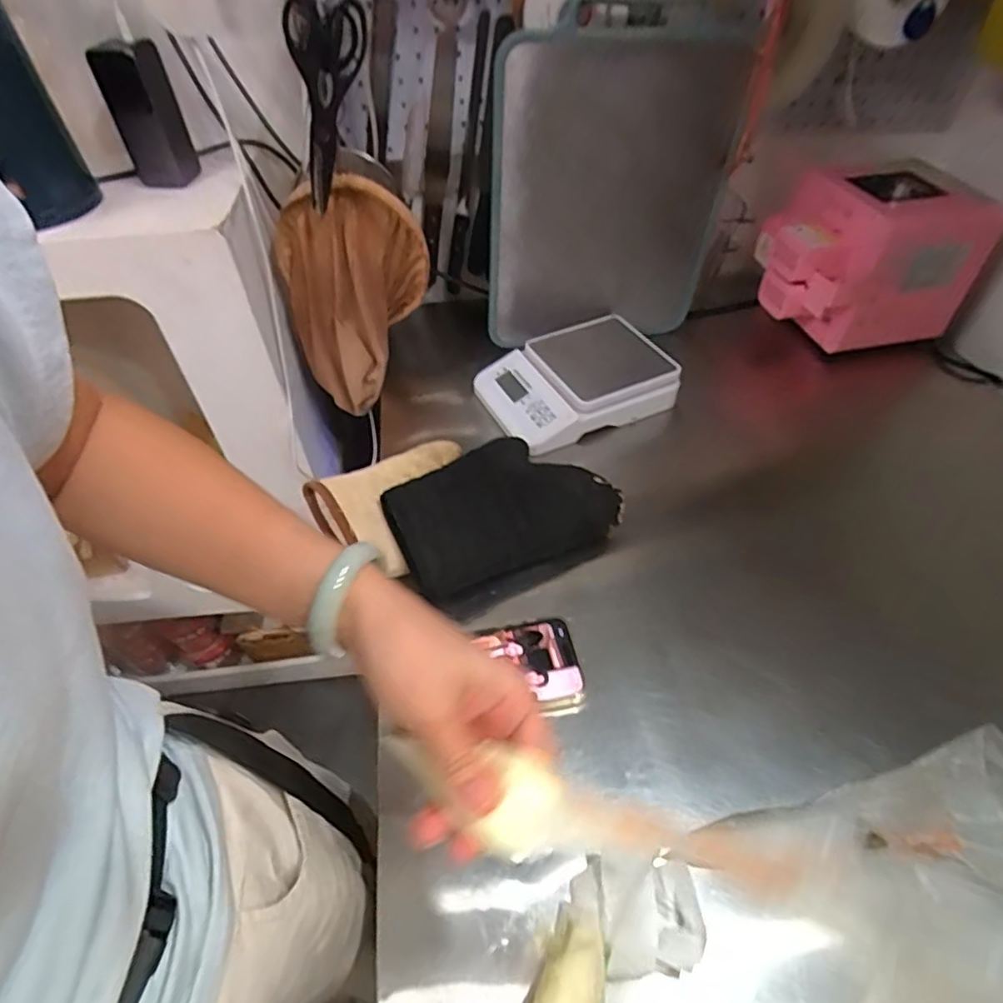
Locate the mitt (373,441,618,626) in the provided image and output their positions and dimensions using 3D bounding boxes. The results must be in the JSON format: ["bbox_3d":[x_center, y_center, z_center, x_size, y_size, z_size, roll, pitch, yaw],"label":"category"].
[{"bbox_3d":[0.004,0.014,0.592,0.204,0.030,0.149,-29,74,-21],"label":"mitt"}]

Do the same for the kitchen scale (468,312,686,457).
[{"bbox_3d":[0.092,-0.156,0.742,0.219,0.050,0.157,-18,51,-14],"label":"kitchen scale"}]

